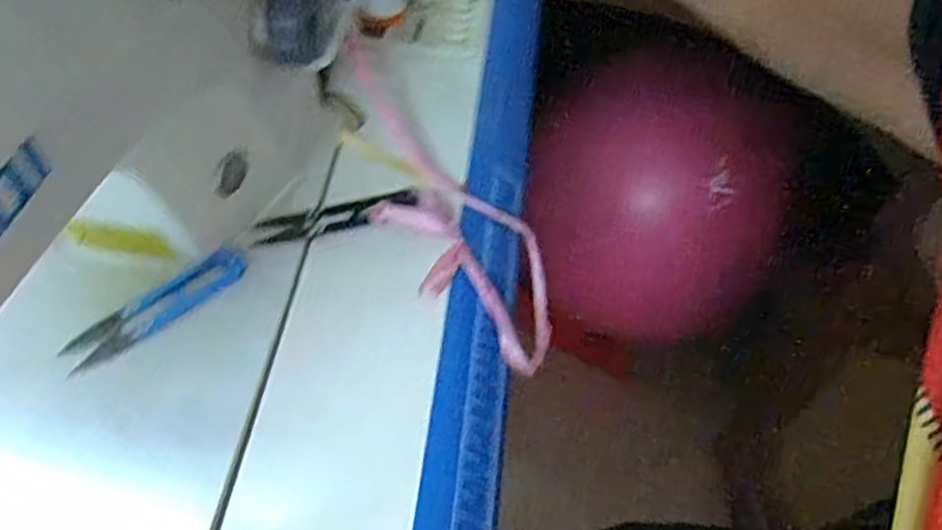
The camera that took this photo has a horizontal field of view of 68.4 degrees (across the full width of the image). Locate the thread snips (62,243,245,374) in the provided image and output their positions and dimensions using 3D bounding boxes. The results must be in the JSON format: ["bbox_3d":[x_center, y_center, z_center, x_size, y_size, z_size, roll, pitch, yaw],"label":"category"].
[{"bbox_3d":[-0.169,0.022,0.380,0.103,0.008,0.023,-35,62,-27],"label":"thread snips"}]

